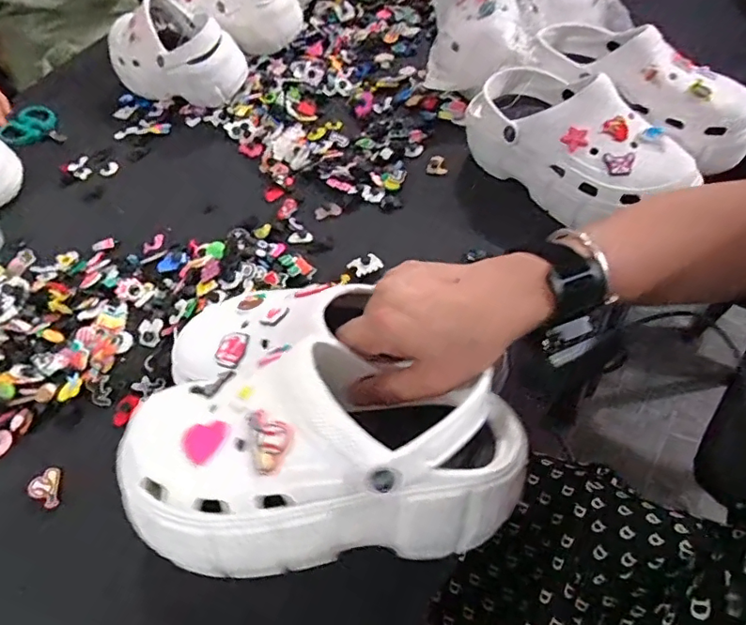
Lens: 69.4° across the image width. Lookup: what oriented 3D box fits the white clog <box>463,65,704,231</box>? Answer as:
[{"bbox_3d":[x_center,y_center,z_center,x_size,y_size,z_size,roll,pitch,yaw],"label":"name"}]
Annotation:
[{"bbox_3d":[0.209,-0.170,0.572,0.103,0.111,0.248,-38,57,-17],"label":"white clog"}]

